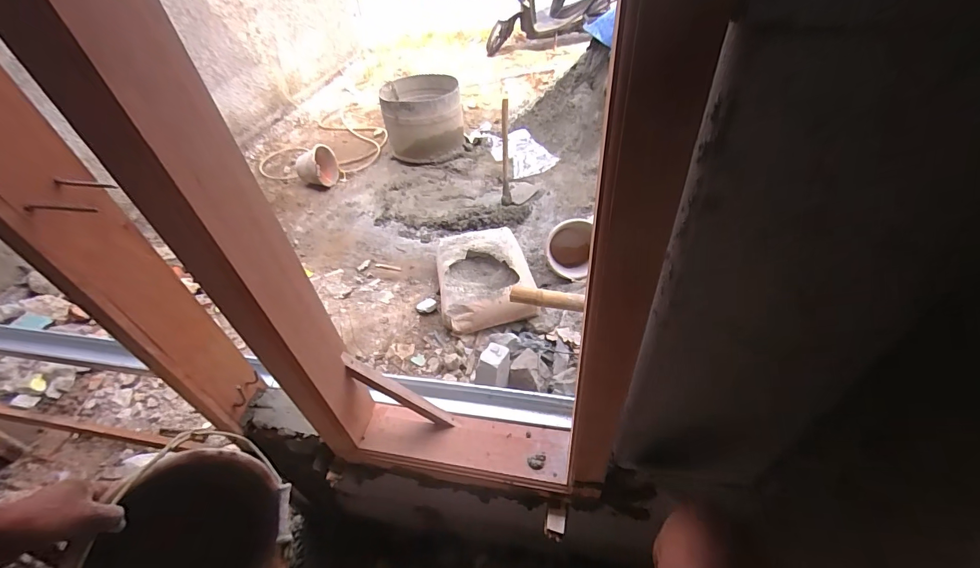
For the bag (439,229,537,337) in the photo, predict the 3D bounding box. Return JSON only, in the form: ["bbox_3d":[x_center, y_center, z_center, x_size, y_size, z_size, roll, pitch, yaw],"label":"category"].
[{"bbox_3d":[-0.041,-0.054,1.951,0.412,0.133,0.627,-10,44,-4],"label":"bag"}]

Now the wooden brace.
[{"bbox_3d":[-0.166,0.204,0.760,0.035,0.253,0.023,-35,28,39],"label":"wooden brace"}]

